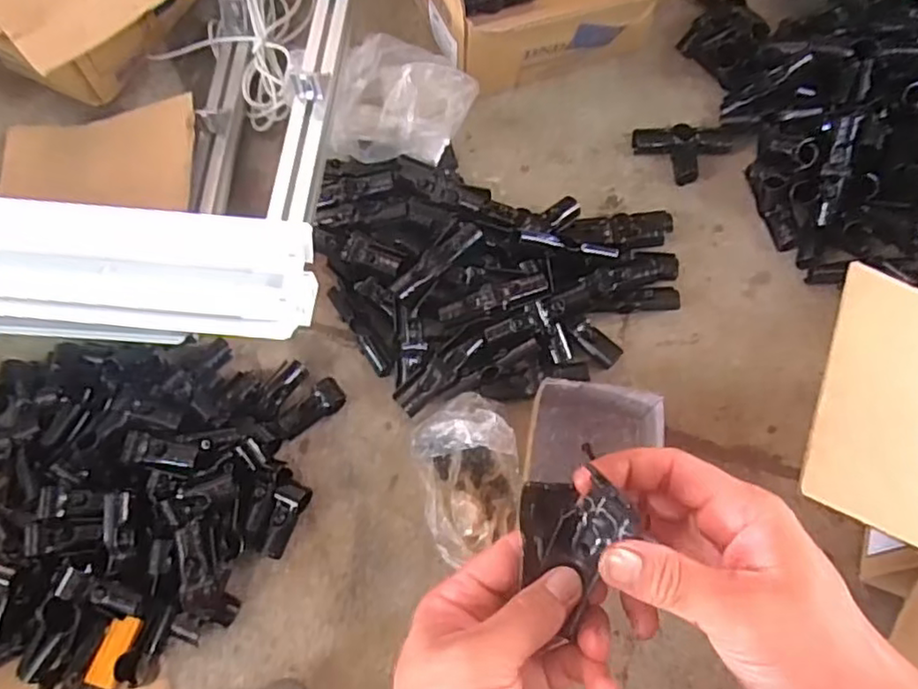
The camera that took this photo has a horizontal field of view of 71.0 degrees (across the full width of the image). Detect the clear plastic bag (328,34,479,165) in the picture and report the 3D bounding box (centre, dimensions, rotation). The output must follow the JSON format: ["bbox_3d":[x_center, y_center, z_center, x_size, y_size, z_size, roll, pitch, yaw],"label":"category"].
[{"bbox_3d":[-0.064,-0.332,0.870,0.171,0.083,0.208,14,68,7],"label":"clear plastic bag"}]

